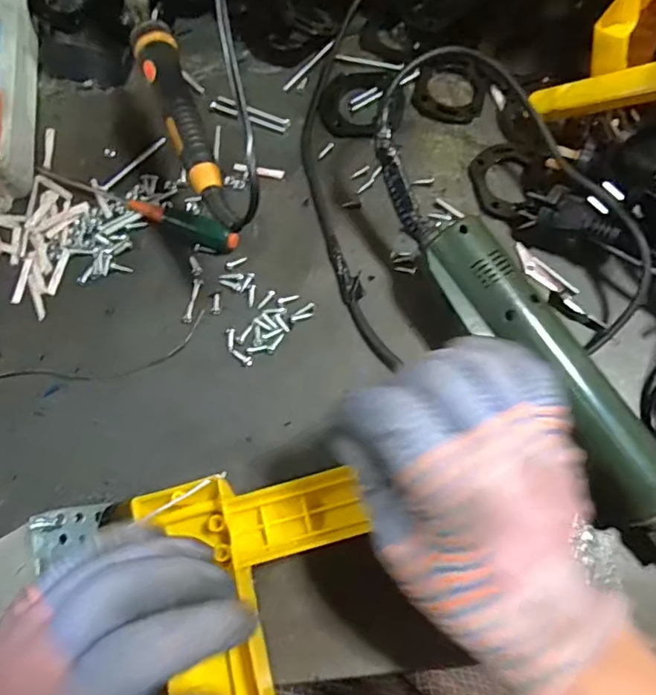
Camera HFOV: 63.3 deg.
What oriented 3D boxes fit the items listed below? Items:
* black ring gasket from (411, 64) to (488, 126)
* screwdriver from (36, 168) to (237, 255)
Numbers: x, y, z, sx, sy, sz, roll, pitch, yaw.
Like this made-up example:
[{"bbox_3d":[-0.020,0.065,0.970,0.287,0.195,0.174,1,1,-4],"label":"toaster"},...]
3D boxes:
[{"bbox_3d":[0.089,-0.185,0.386,0.050,0.007,0.050,0,72,1],"label":"black ring gasket"},{"bbox_3d":[-0.130,-0.100,0.356,0.154,0.014,0.020,27,74,9],"label":"screwdriver"}]

